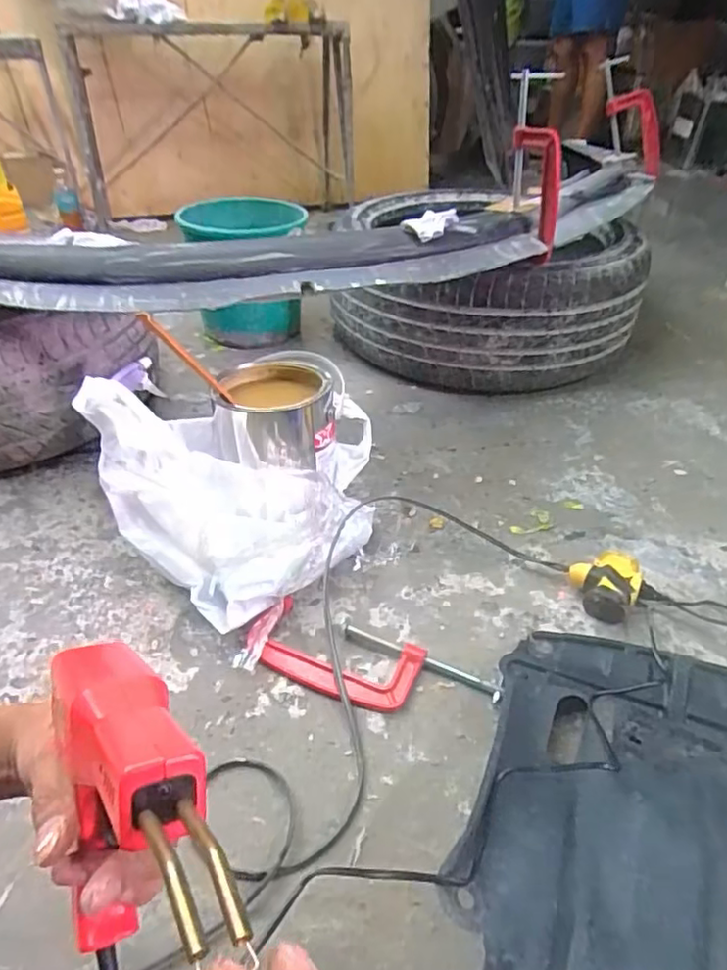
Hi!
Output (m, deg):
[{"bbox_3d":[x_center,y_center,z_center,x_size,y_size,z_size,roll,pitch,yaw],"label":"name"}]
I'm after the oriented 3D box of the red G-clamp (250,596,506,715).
[{"bbox_3d":[0.002,0.203,0.686,0.283,0.034,0.102,15,40,19],"label":"red G-clamp"}]

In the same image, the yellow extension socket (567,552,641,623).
[{"bbox_3d":[0.311,0.127,0.782,0.087,0.044,0.098,23,44,28],"label":"yellow extension socket"}]

